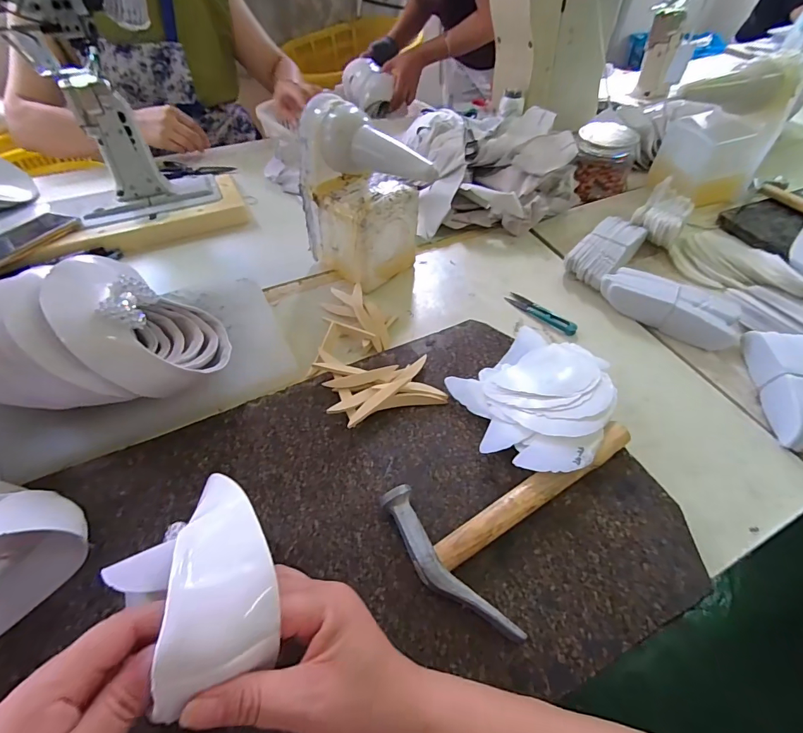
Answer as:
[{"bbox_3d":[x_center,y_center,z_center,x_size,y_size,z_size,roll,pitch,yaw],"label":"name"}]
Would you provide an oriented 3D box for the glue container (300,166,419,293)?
[{"bbox_3d":[-0.055,-0.191,0.558,0.113,0.134,0.098,37,59,26],"label":"glue container"}]

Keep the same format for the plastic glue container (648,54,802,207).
[{"bbox_3d":[0.510,-0.372,0.650,0.121,0.193,0.112,-17,53,-13],"label":"plastic glue container"}]

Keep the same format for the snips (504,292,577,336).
[{"bbox_3d":[0.185,-0.073,0.538,0.101,0.007,0.026,37,59,26],"label":"snips"}]

